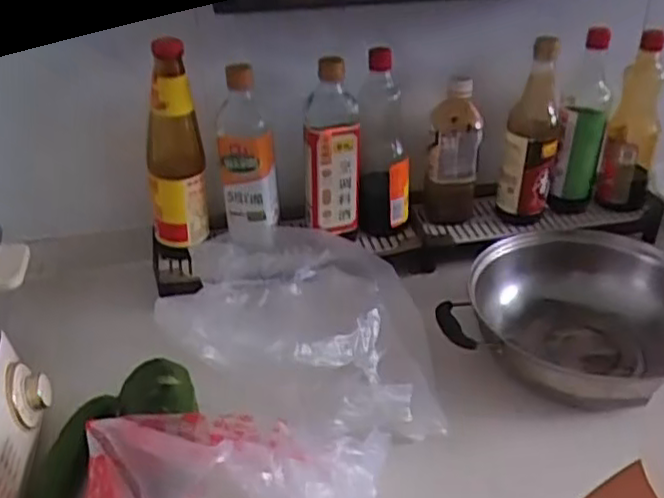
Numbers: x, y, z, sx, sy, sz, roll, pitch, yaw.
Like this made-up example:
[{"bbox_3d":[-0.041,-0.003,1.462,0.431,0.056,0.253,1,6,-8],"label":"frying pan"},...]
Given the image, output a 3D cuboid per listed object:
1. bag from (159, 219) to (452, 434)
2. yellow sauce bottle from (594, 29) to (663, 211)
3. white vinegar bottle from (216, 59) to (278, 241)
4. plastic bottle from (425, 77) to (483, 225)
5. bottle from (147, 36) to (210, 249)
[{"bbox_3d":[-0.039,0.072,0.739,0.253,0.111,0.307,-6,32,-10],"label":"bag"},{"bbox_3d":[0.385,-0.162,0.876,0.062,0.223,0.062,14,34,21],"label":"yellow sauce bottle"},{"bbox_3d":[-0.100,-0.112,0.811,0.063,0.198,0.077,-4,32,-7],"label":"white vinegar bottle"},{"bbox_3d":[0.154,-0.125,0.876,0.061,0.188,0.067,7,32,10],"label":"plastic bottle"},{"bbox_3d":[-0.186,-0.117,0.805,0.066,0.234,0.054,-14,35,-18],"label":"bottle"}]

